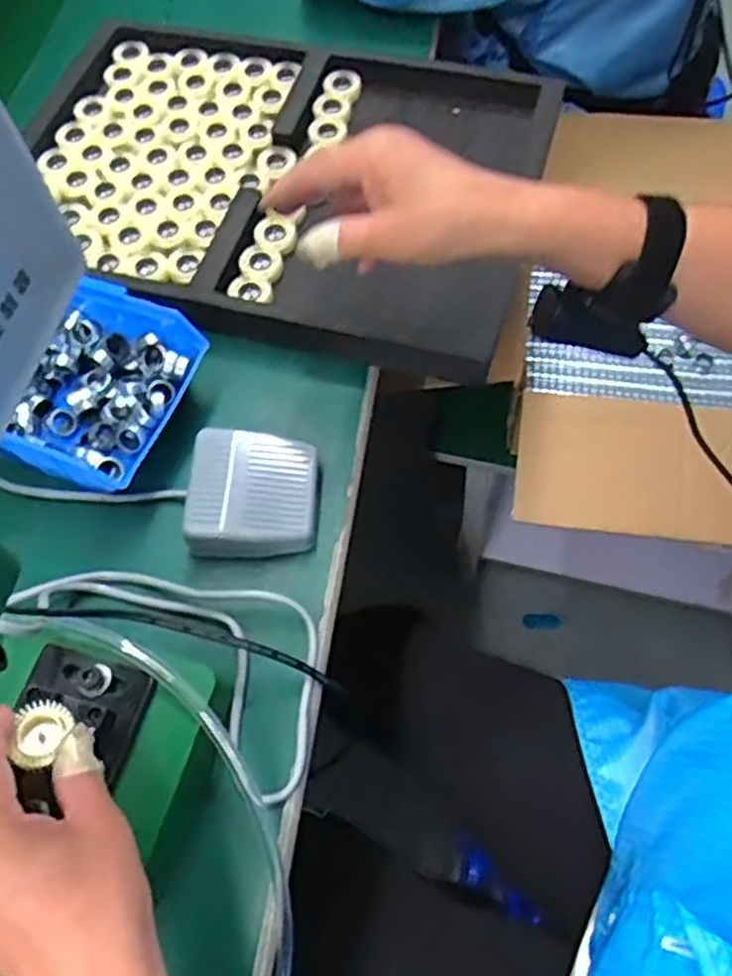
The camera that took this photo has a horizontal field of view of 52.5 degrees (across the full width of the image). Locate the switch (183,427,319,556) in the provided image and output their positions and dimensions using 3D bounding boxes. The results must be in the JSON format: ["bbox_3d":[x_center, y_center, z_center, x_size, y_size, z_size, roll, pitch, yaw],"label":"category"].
[{"bbox_3d":[-0.073,0.004,0.485,0.081,0.027,0.082,1,64,4],"label":"switch"}]

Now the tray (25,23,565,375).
[{"bbox_3d":[-0.076,-0.257,0.610,0.427,0.039,0.312,12,63,9],"label":"tray"}]

